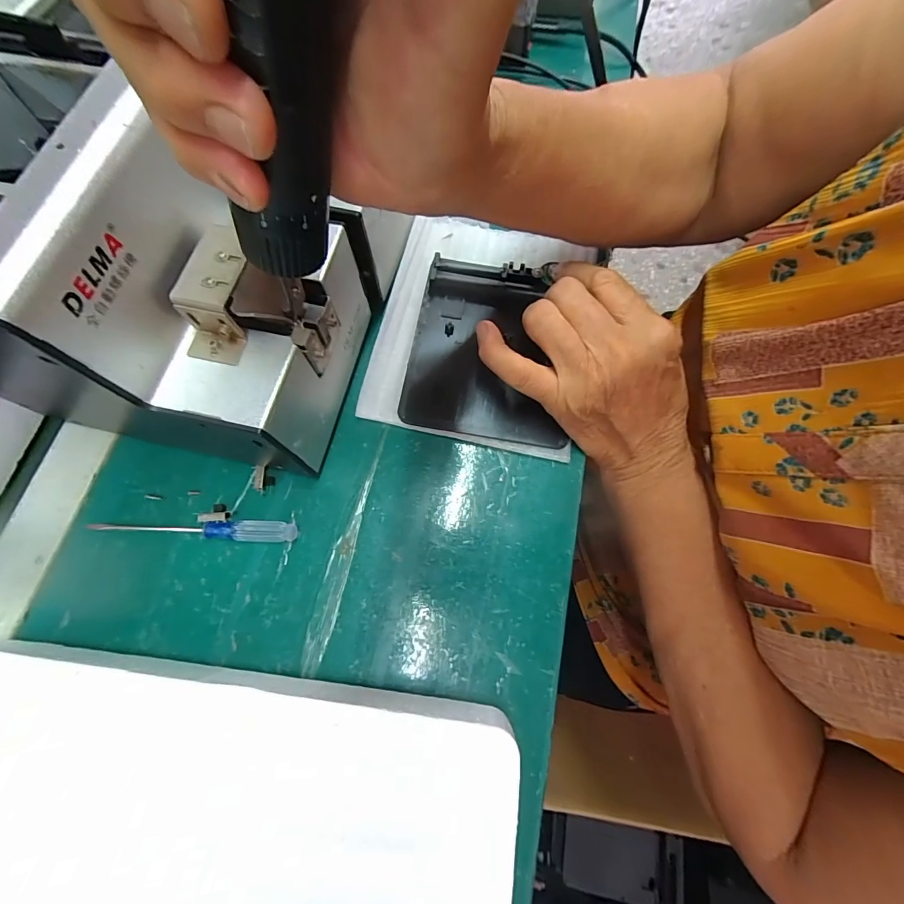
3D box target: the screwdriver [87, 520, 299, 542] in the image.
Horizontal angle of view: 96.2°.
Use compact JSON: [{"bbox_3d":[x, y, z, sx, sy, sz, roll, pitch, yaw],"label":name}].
[{"bbox_3d":[-0.155,0.046,0.244,0.124,0.009,0.012,2,72,1],"label":"screwdriver"}]

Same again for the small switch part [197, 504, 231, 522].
[{"bbox_3d":[-0.145,0.037,0.247,0.018,0.005,0.011,2,72,1],"label":"small switch part"}]

